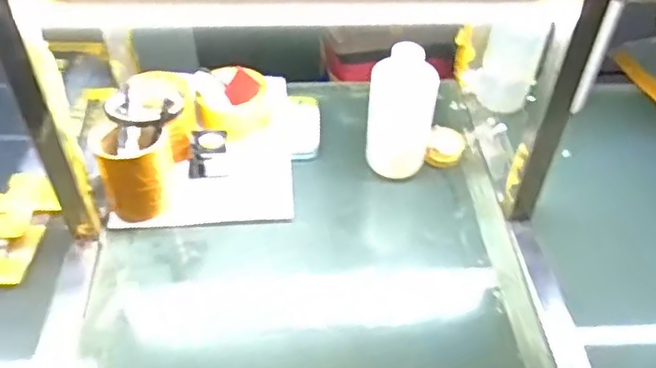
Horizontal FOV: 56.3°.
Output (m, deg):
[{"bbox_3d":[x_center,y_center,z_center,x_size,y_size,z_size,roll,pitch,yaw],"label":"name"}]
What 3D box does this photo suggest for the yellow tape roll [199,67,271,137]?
[{"bbox_3d":[-0.125,-0.116,0.824,0.090,0.044,0.099,1,44,-1],"label":"yellow tape roll"}]

